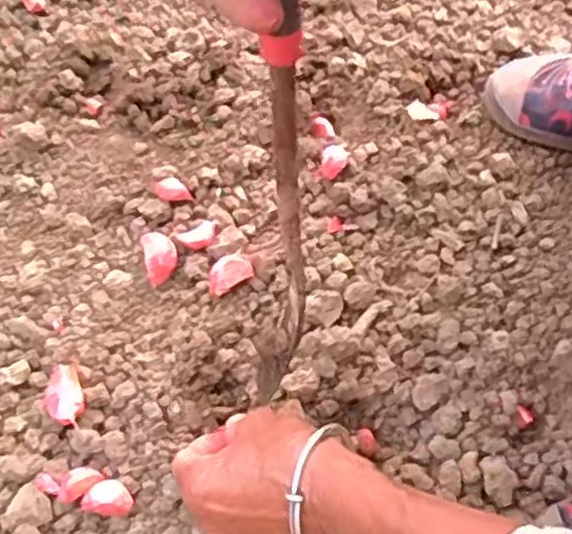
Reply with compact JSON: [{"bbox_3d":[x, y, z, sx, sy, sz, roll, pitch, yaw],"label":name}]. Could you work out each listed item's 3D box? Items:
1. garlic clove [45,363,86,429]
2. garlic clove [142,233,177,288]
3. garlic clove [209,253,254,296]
[{"bbox_3d":[-0.139,0.081,0.483,0.023,0.024,0.038,-15,64,-4],"label":"garlic clove"},{"bbox_3d":[-0.087,-0.008,0.533,0.022,0.020,0.038,-16,64,-5],"label":"garlic clove"},{"bbox_3d":[-0.038,0.005,0.520,0.031,0.016,0.018,-28,66,-10],"label":"garlic clove"}]

